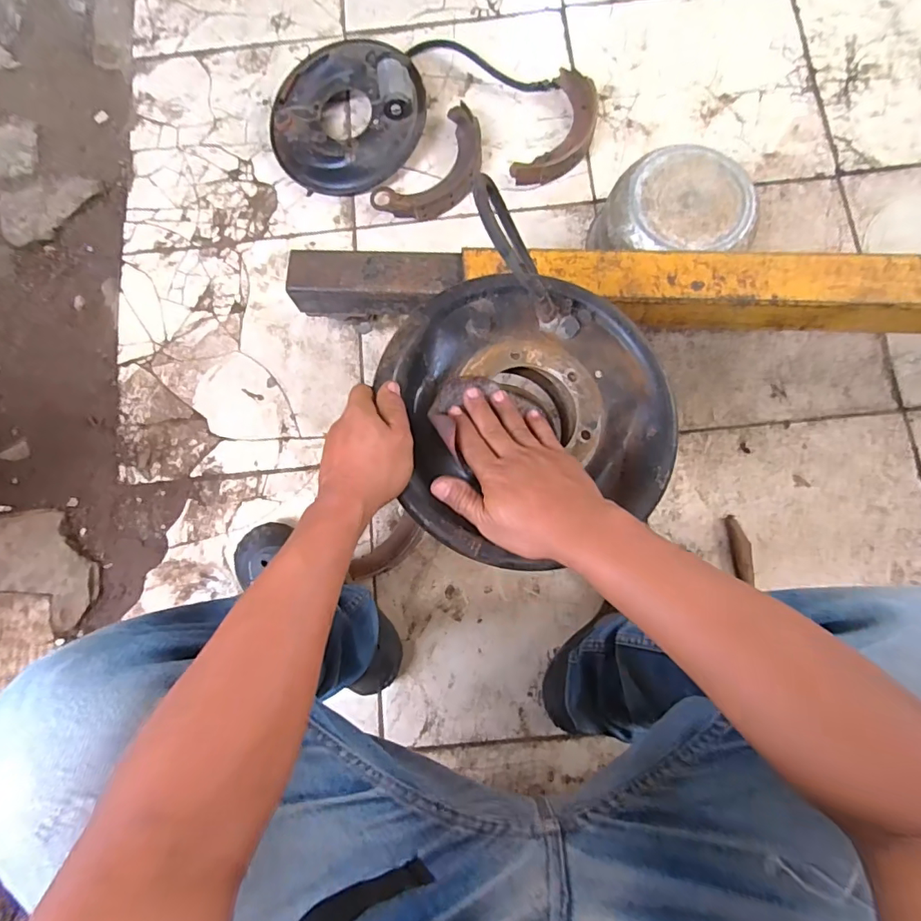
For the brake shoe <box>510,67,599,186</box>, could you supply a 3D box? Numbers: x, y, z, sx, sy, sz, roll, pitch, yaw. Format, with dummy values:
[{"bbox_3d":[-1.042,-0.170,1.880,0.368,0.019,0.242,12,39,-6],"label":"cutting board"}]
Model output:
[{"bbox_3d":[0.173,-0.555,0.843,0.098,0.035,0.220,26,83,7],"label":"brake shoe"}]

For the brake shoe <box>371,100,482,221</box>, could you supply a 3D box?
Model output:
[{"bbox_3d":[-0.037,-0.492,0.850,0.126,0.030,0.228,42,85,8],"label":"brake shoe"}]

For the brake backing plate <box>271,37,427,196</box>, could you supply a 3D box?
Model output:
[{"bbox_3d":[-0.194,-0.589,0.844,0.262,0.080,0.245,0,81,3],"label":"brake backing plate"}]

